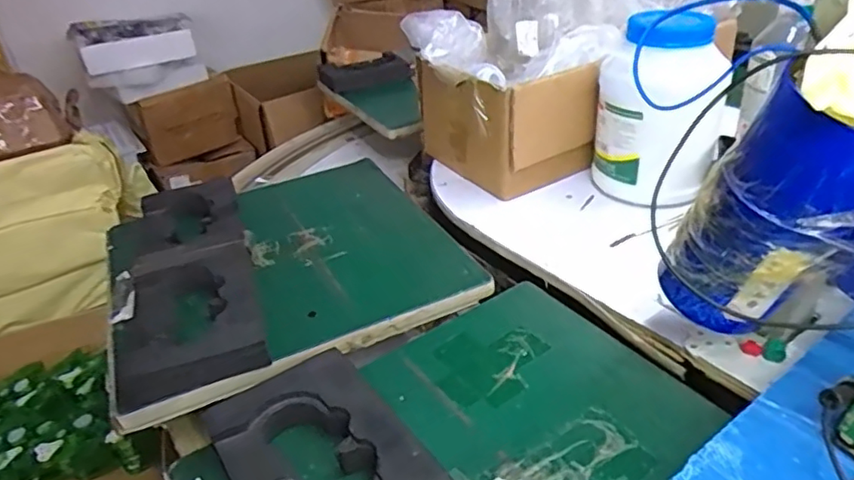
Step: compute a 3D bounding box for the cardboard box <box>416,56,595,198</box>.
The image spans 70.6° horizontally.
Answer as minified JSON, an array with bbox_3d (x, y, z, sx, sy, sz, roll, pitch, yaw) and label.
[{"bbox_3d":[0.103,-0.172,0.860,0.142,0.157,0.238,-22,36,-23],"label":"cardboard box"}]

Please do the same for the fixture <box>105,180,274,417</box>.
[{"bbox_3d":[-0.293,0.035,0.718,0.161,0.047,0.401,-18,35,-17],"label":"fixture"}]

